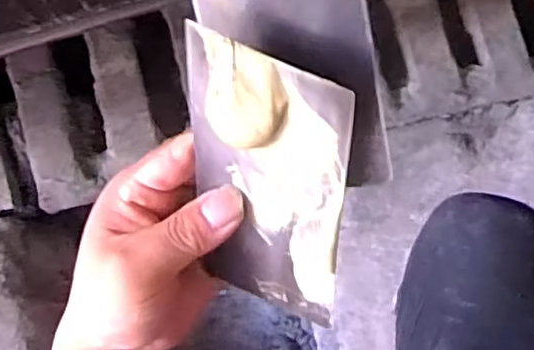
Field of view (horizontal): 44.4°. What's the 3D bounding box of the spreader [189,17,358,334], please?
[{"bbox_3d":[-0.002,0.009,0.281,0.072,0.131,0.009,19,40,25],"label":"spreader"}]

